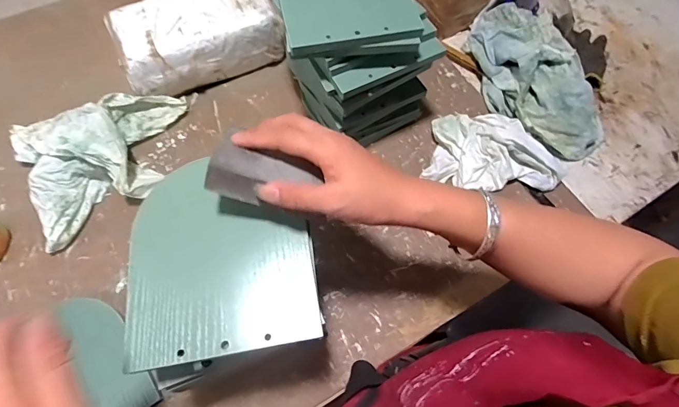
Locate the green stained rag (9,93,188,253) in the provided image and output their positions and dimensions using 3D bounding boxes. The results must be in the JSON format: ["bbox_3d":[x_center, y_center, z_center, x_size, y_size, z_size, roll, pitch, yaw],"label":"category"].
[{"bbox_3d":[-0.327,-0.080,0.525,0.239,0.075,0.189,-31,71,-14],"label":"green stained rag"}]

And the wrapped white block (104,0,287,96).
[{"bbox_3d":[-0.217,-0.257,0.597,0.230,0.105,0.115,-26,70,-12],"label":"wrapped white block"}]

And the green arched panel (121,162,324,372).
[{"bbox_3d":[-0.097,0.039,0.310,0.142,0.005,0.161,-8,66,-7],"label":"green arched panel"}]

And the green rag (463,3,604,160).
[{"bbox_3d":[0.322,-0.220,0.608,0.177,0.084,0.305,-23,69,-12],"label":"green rag"}]

